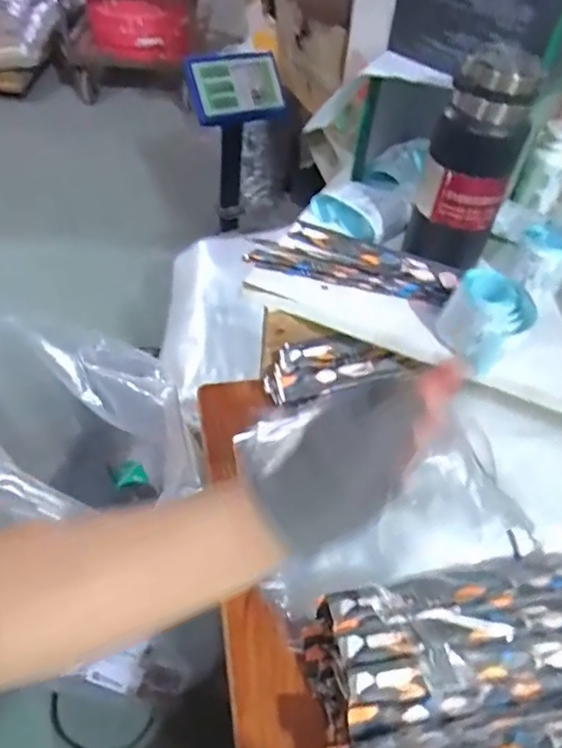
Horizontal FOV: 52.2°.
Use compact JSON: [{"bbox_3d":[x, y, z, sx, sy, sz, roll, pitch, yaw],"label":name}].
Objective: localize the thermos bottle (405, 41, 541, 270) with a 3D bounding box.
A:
[{"bbox_3d":[0.177,-0.190,0.546,0.081,0.197,0.064,18,49,10],"label":"thermos bottle"}]

